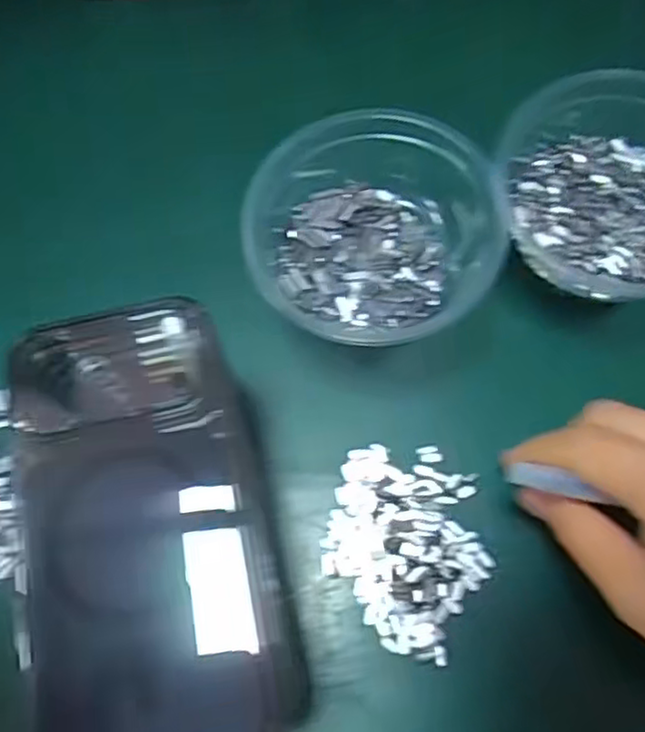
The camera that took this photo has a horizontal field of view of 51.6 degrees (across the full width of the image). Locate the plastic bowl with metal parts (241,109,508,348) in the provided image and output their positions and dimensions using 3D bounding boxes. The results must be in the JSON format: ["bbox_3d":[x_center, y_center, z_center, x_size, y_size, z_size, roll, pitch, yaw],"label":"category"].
[{"bbox_3d":[0.021,-0.063,0.303,0.105,0.042,0.097,-1,70,2],"label":"plastic bowl with metal parts"}]

